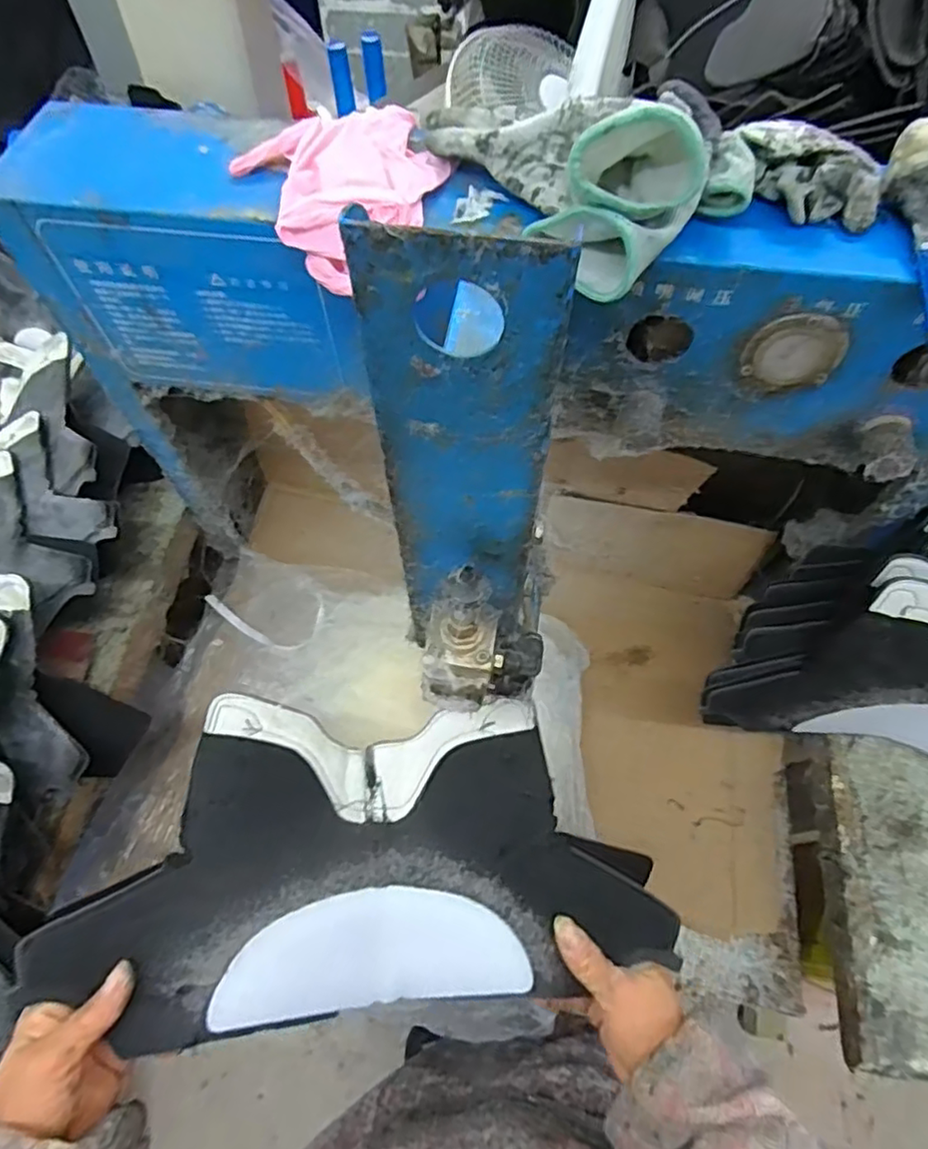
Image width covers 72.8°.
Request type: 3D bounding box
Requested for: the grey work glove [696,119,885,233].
[{"bbox_3d":[0.186,-0.223,0.353,0.098,0.029,0.053,10,64,6],"label":"grey work glove"}]

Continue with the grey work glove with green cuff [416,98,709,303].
[{"bbox_3d":[0.048,-0.234,0.351,0.082,0.072,0.178,-35,68,-16],"label":"grey work glove with green cuff"}]

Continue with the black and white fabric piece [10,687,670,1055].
[{"bbox_3d":[-0.057,0.177,0.407,0.346,0.082,0.184,-5,63,-2],"label":"black and white fabric piece"}]

